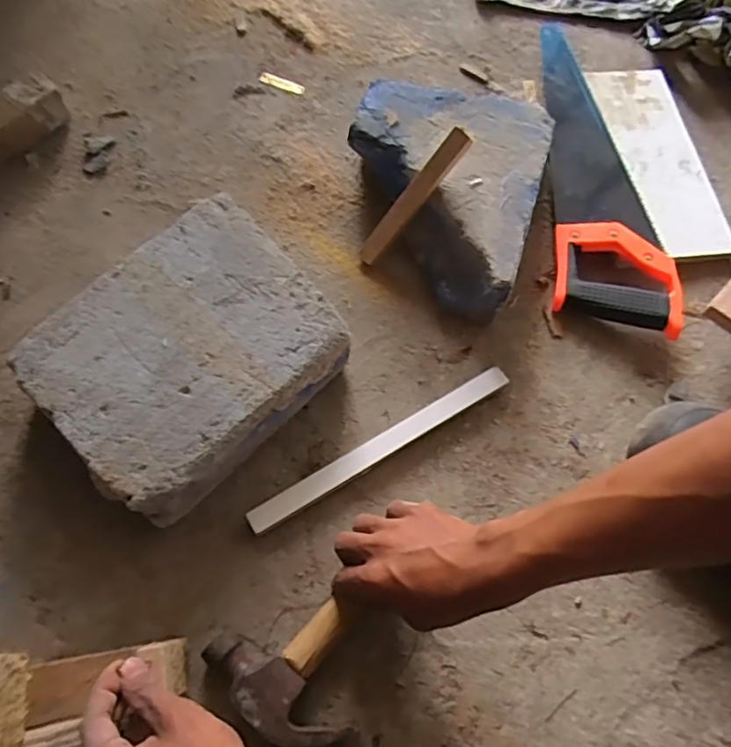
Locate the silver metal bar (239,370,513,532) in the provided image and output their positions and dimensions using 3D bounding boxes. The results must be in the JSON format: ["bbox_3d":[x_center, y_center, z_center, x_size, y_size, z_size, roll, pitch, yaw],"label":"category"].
[{"bbox_3d":[0.017,0.068,0.528,0.270,0.020,0.022,-29,72,-13],"label":"silver metal bar"}]

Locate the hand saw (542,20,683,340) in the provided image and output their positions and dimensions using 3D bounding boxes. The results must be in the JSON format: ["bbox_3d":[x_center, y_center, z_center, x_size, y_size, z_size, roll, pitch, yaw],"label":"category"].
[{"bbox_3d":[0.268,-0.230,0.647,0.116,0.046,0.405,4,68,-1],"label":"hand saw"}]

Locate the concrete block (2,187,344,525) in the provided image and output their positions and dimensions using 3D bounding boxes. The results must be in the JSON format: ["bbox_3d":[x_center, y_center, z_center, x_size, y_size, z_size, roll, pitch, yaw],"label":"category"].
[{"bbox_3d":[-0.158,-0.014,0.524,0.238,0.073,0.203,-41,75,-16],"label":"concrete block"}]

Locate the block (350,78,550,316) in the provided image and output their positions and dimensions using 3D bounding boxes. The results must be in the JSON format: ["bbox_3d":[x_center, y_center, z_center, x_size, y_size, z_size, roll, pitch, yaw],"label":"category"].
[{"bbox_3d":[0.074,-0.192,0.603,0.201,0.078,0.231,18,69,5],"label":"block"}]

